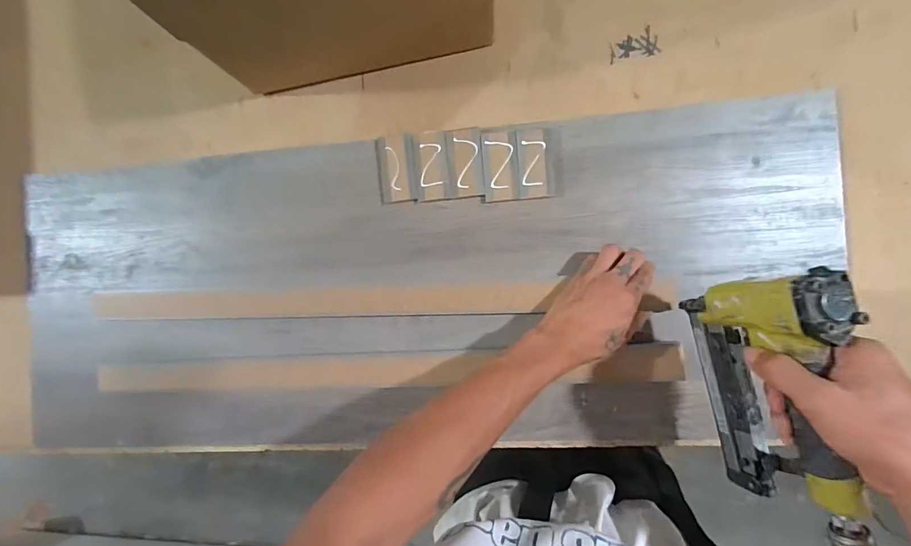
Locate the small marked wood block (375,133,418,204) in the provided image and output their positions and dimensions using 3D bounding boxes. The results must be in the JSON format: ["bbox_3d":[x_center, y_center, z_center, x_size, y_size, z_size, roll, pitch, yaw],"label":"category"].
[{"bbox_3d":[-0.070,-0.124,0.490,0.044,0.004,0.081,-6,90,7],"label":"small marked wood block"}]

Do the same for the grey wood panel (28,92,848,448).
[{"bbox_3d":[-0.058,0.023,0.490,0.951,0.034,0.373,-7,88,6],"label":"grey wood panel"}]

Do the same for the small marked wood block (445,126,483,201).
[{"bbox_3d":[0.010,-0.128,0.481,0.042,0.004,0.078,-3,90,7],"label":"small marked wood block"}]

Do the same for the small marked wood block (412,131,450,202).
[{"bbox_3d":[-0.028,-0.126,0.487,0.040,0.007,0.081,-4,90,7],"label":"small marked wood block"}]

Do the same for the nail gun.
[{"bbox_3d":[0.260,0.095,0.332,0.058,0.121,0.186,-13,87,6],"label":"nail gun"}]

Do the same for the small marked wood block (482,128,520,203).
[{"bbox_3d":[0.052,-0.124,0.476,0.040,0.006,0.083,-3,90,7],"label":"small marked wood block"}]

